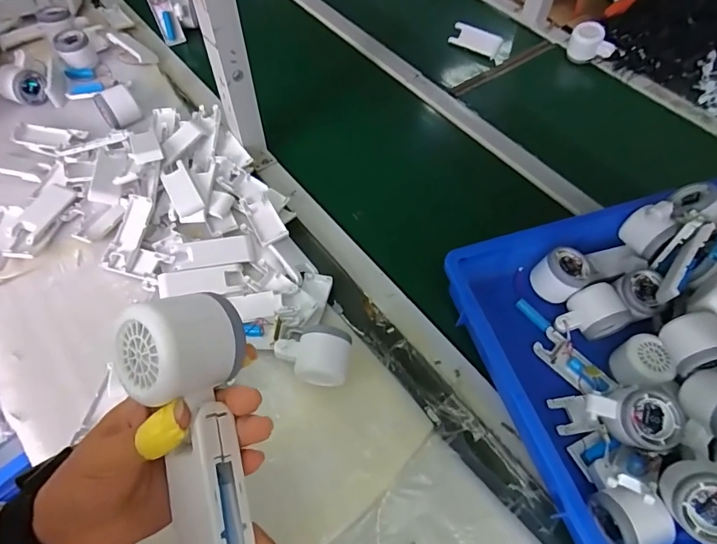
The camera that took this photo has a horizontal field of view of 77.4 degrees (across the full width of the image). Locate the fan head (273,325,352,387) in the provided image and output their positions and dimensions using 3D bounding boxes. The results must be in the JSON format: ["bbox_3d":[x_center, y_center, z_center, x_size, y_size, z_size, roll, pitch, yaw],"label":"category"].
[{"bbox_3d":[-0.051,0.093,0.513,0.085,0.052,0.060,15,59,7],"label":"fan head"}]

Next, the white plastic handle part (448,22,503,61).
[{"bbox_3d":[0.238,-0.471,0.909,0.101,0.043,0.011,19,58,-6],"label":"white plastic handle part"}]

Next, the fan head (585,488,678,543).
[{"bbox_3d":[0.256,0.237,0.427,0.049,0.062,0.057,-14,60,-11],"label":"fan head"}]

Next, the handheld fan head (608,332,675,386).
[{"bbox_3d":[0.323,0.105,0.513,0.047,0.039,0.054,-18,61,-13],"label":"handheld fan head"}]

